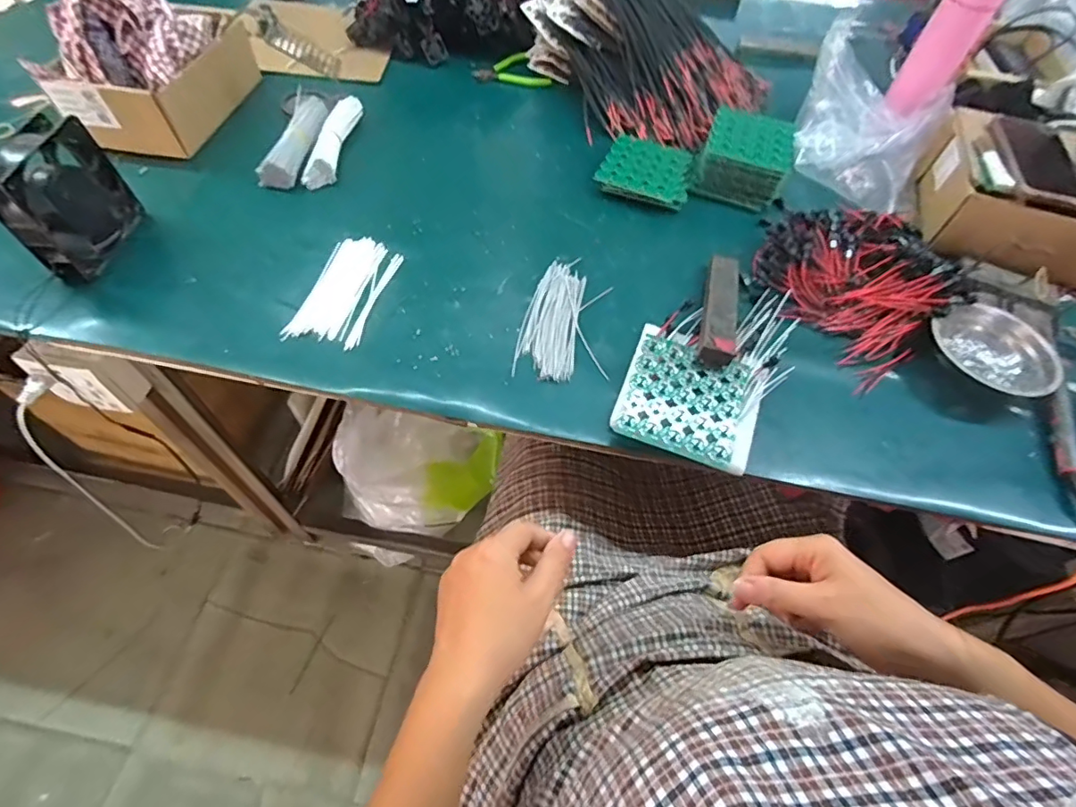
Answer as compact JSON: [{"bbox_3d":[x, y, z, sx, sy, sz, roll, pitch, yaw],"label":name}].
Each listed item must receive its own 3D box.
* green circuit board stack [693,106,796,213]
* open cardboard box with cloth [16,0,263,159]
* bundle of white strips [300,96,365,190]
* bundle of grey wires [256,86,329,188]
[{"bbox_3d":[0.286,-0.342,0.738,0.118,0.062,0.126,21,59,9],"label":"green circuit board stack"},{"bbox_3d":[-0.498,-0.451,0.680,0.163,0.156,0.219,11,58,3],"label":"open cardboard box with cloth"},{"bbox_3d":[-0.269,-0.350,0.707,0.033,0.029,0.173,8,58,1],"label":"bundle of white strips"},{"bbox_3d":[-0.311,-0.348,0.698,0.053,0.037,0.172,7,58,0],"label":"bundle of grey wires"}]

